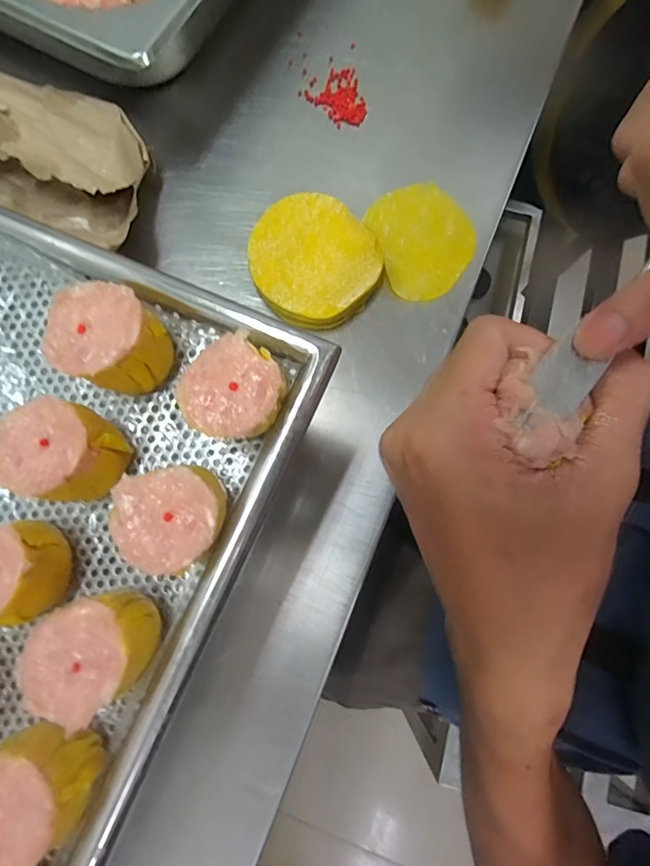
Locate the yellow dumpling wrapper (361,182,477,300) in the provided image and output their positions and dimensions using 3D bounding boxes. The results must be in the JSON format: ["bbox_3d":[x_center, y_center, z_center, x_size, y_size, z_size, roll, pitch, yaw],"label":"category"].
[{"bbox_3d":[0.062,-0.123,0.288,0.063,0.006,0.075,-20,82,-6],"label":"yellow dumpling wrapper"}]

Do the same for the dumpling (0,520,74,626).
[{"bbox_3d":[-0.115,0.051,0.166,0.044,0.031,0.033,-6,81,-4],"label":"dumpling"}]

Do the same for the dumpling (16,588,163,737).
[{"bbox_3d":[-0.077,0.074,0.158,0.039,0.035,0.033,-41,85,-8],"label":"dumpling"}]

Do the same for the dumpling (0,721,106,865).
[{"bbox_3d":[-0.096,0.117,0.148,0.039,0.030,0.033,-37,84,-8],"label":"dumpling"}]

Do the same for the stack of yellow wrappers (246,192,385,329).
[{"bbox_3d":[-0.008,-0.101,0.273,0.072,0.018,0.075,-42,85,-8],"label":"stack of yellow wrappers"}]

